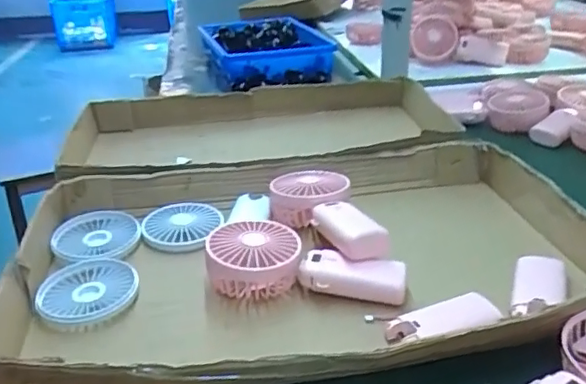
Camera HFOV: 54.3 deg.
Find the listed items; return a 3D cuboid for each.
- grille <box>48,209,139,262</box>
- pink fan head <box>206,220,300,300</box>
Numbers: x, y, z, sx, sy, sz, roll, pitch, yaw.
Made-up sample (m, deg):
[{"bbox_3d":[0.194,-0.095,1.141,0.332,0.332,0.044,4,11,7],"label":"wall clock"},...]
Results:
[{"bbox_3d":[-0.206,0.047,0.600,0.086,0.015,0.084,-9,27,-12],"label":"grille"},{"bbox_3d":[-0.037,0.071,0.542,0.083,0.058,0.083,-4,26,-4],"label":"pink fan head"}]

